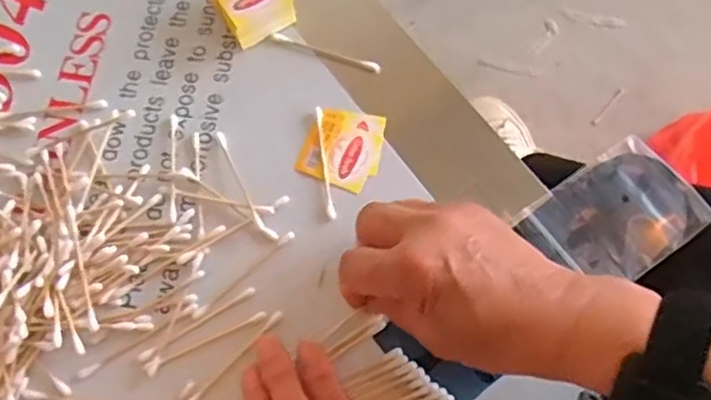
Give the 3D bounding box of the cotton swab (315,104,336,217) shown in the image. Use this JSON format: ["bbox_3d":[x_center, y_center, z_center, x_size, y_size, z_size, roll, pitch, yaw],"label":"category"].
[{"bbox_3d":[-0.018,-0.023,0.396,0.005,0.004,0.071,-7,70,-1],"label":"cotton swab"}]

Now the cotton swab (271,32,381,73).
[{"bbox_3d":[-0.019,-0.095,0.424,0.073,0.004,0.007,19,71,8],"label":"cotton swab"}]

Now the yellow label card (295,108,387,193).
[{"bbox_3d":[-0.006,-0.033,0.404,0.045,0.004,0.050,21,72,9],"label":"yellow label card"}]

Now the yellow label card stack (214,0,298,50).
[{"bbox_3d":[-0.067,-0.128,0.426,0.041,0.028,0.048,-30,72,-9],"label":"yellow label card stack"}]

